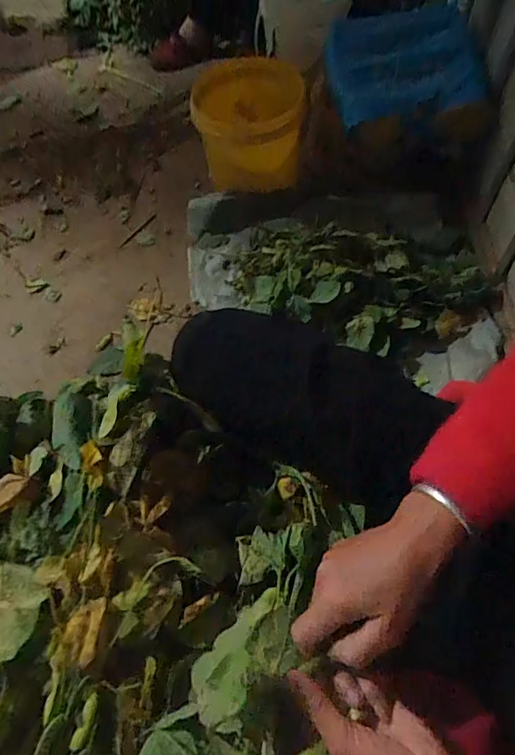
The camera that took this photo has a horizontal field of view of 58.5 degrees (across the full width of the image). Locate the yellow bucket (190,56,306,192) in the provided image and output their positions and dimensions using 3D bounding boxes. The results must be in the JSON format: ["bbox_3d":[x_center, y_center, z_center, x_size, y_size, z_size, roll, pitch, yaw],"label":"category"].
[{"bbox_3d":[-0.009,-0.602,1.145,0.246,0.258,0.264,-2,61,3],"label":"yellow bucket"}]

